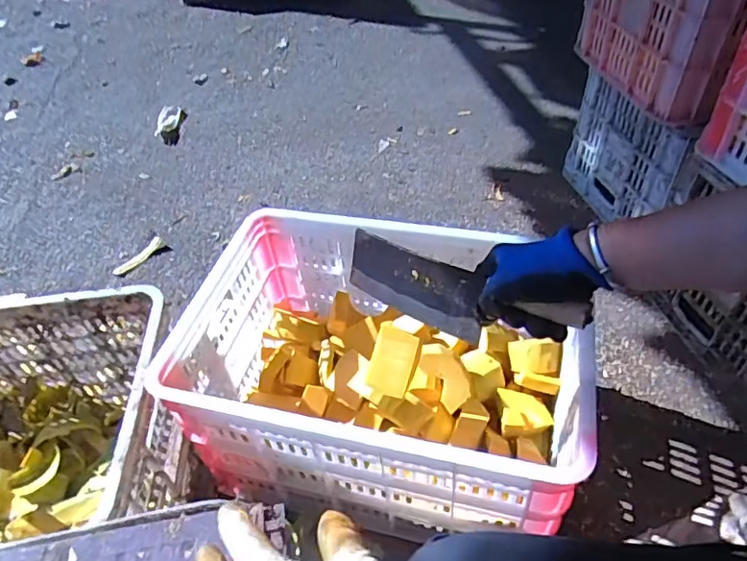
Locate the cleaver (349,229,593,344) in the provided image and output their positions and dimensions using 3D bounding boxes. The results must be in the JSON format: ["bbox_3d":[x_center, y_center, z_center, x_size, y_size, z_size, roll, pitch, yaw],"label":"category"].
[{"bbox_3d":[0.087,0.017,0.593,0.277,0.093,0.029,18,52,34],"label":"cleaver"}]

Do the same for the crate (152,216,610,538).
[{"bbox_3d":[0.011,0.121,0.790,0.519,0.264,0.345,9,48,12],"label":"crate"}]

